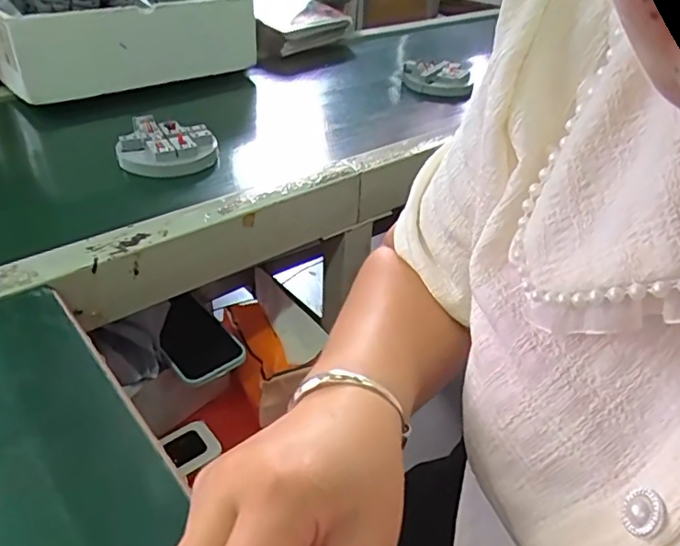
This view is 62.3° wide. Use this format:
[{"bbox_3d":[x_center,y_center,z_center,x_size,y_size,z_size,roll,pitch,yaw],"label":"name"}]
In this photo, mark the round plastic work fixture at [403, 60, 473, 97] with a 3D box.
[{"bbox_3d":[0.142,-0.287,0.838,0.097,0.027,0.064,6,69,-4],"label":"round plastic work fixture"}]

